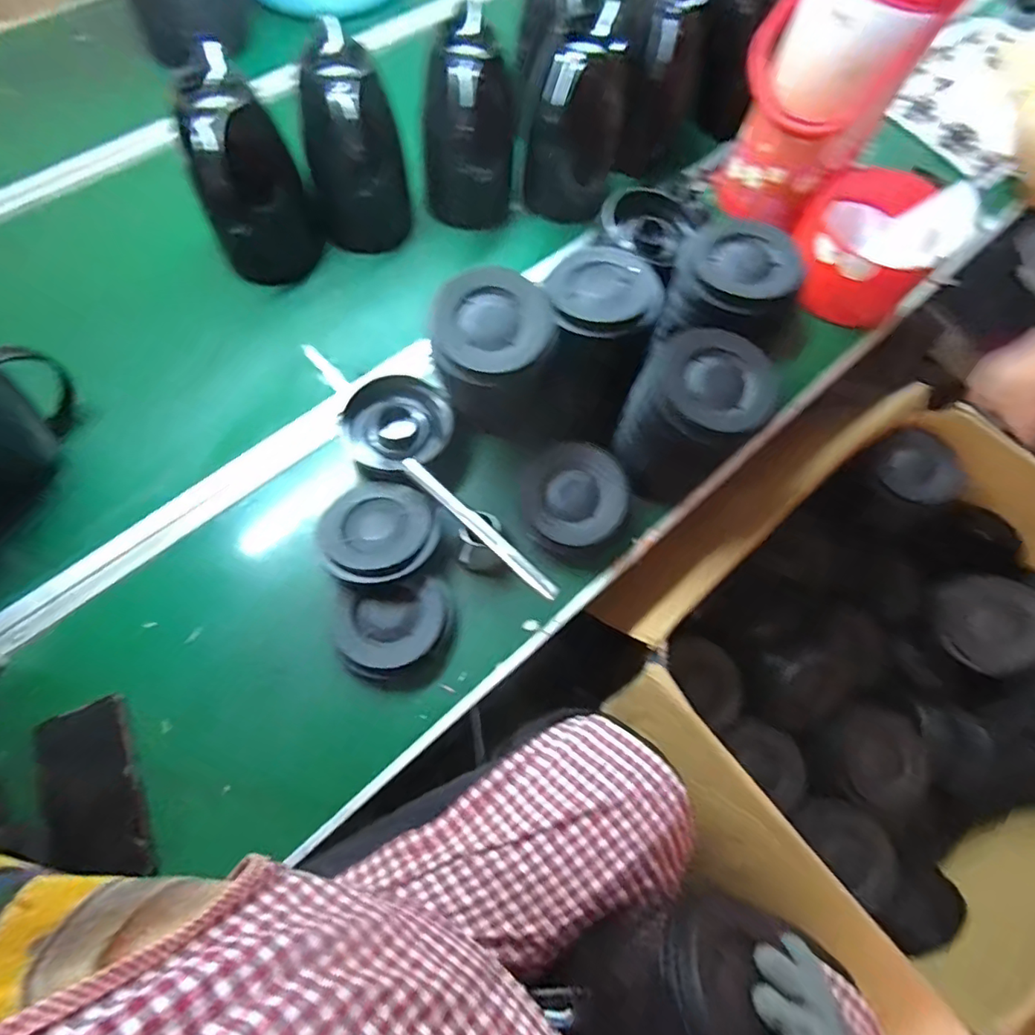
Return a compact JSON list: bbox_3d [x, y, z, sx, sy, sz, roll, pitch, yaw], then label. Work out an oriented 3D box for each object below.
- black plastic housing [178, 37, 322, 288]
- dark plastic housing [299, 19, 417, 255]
[{"bbox_3d":[-0.311,-0.387,0.641,0.111,0.200,0.116,-17,70,-9],"label":"black plastic housing"},{"bbox_3d":[-0.199,-0.435,0.682,0.099,0.224,0.123,21,69,5],"label":"dark plastic housing"}]

